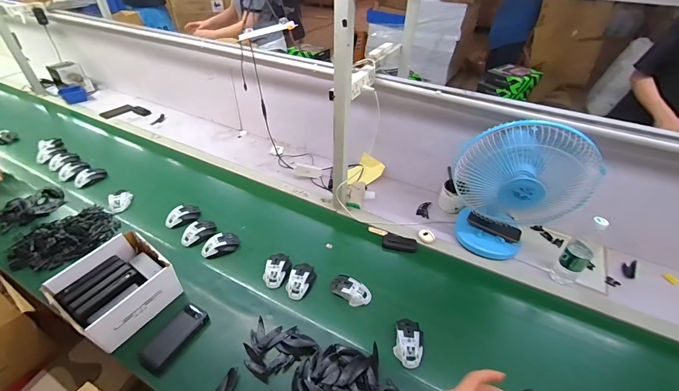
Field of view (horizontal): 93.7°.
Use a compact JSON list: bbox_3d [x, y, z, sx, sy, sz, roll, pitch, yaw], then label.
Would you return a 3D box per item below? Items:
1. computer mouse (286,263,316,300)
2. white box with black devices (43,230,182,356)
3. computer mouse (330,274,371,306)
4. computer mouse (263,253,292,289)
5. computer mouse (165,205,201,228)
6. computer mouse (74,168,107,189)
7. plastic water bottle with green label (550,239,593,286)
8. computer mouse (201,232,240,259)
[{"bbox_3d":[-0.111,0.242,0.921,0.077,0.041,0.113,9,40,9],"label":"computer mouse"},{"bbox_3d":[-0.590,0.249,0.852,0.238,0.118,0.236,23,45,24],"label":"white box with black devices"},{"bbox_3d":[0.029,0.267,0.906,0.119,0.039,0.060,24,45,25],"label":"computer mouse"},{"bbox_3d":[-0.183,0.220,0.951,0.072,0.038,0.118,5,40,4],"label":"computer mouse"},{"bbox_3d":[-0.549,0.074,1.117,0.110,0.041,0.073,-17,43,-21],"label":"computer mouse"},{"bbox_3d":[-1.005,-0.076,1.280,0.065,0.040,0.121,15,42,15],"label":"computer mouse"},{"bbox_3d":[0.690,0.199,0.944,0.070,0.139,0.071,-25,47,-28],"label":"plastic water bottle with green label"},{"bbox_3d":[-0.381,0.157,1.019,0.113,0.034,0.062,-16,43,-20],"label":"computer mouse"}]

